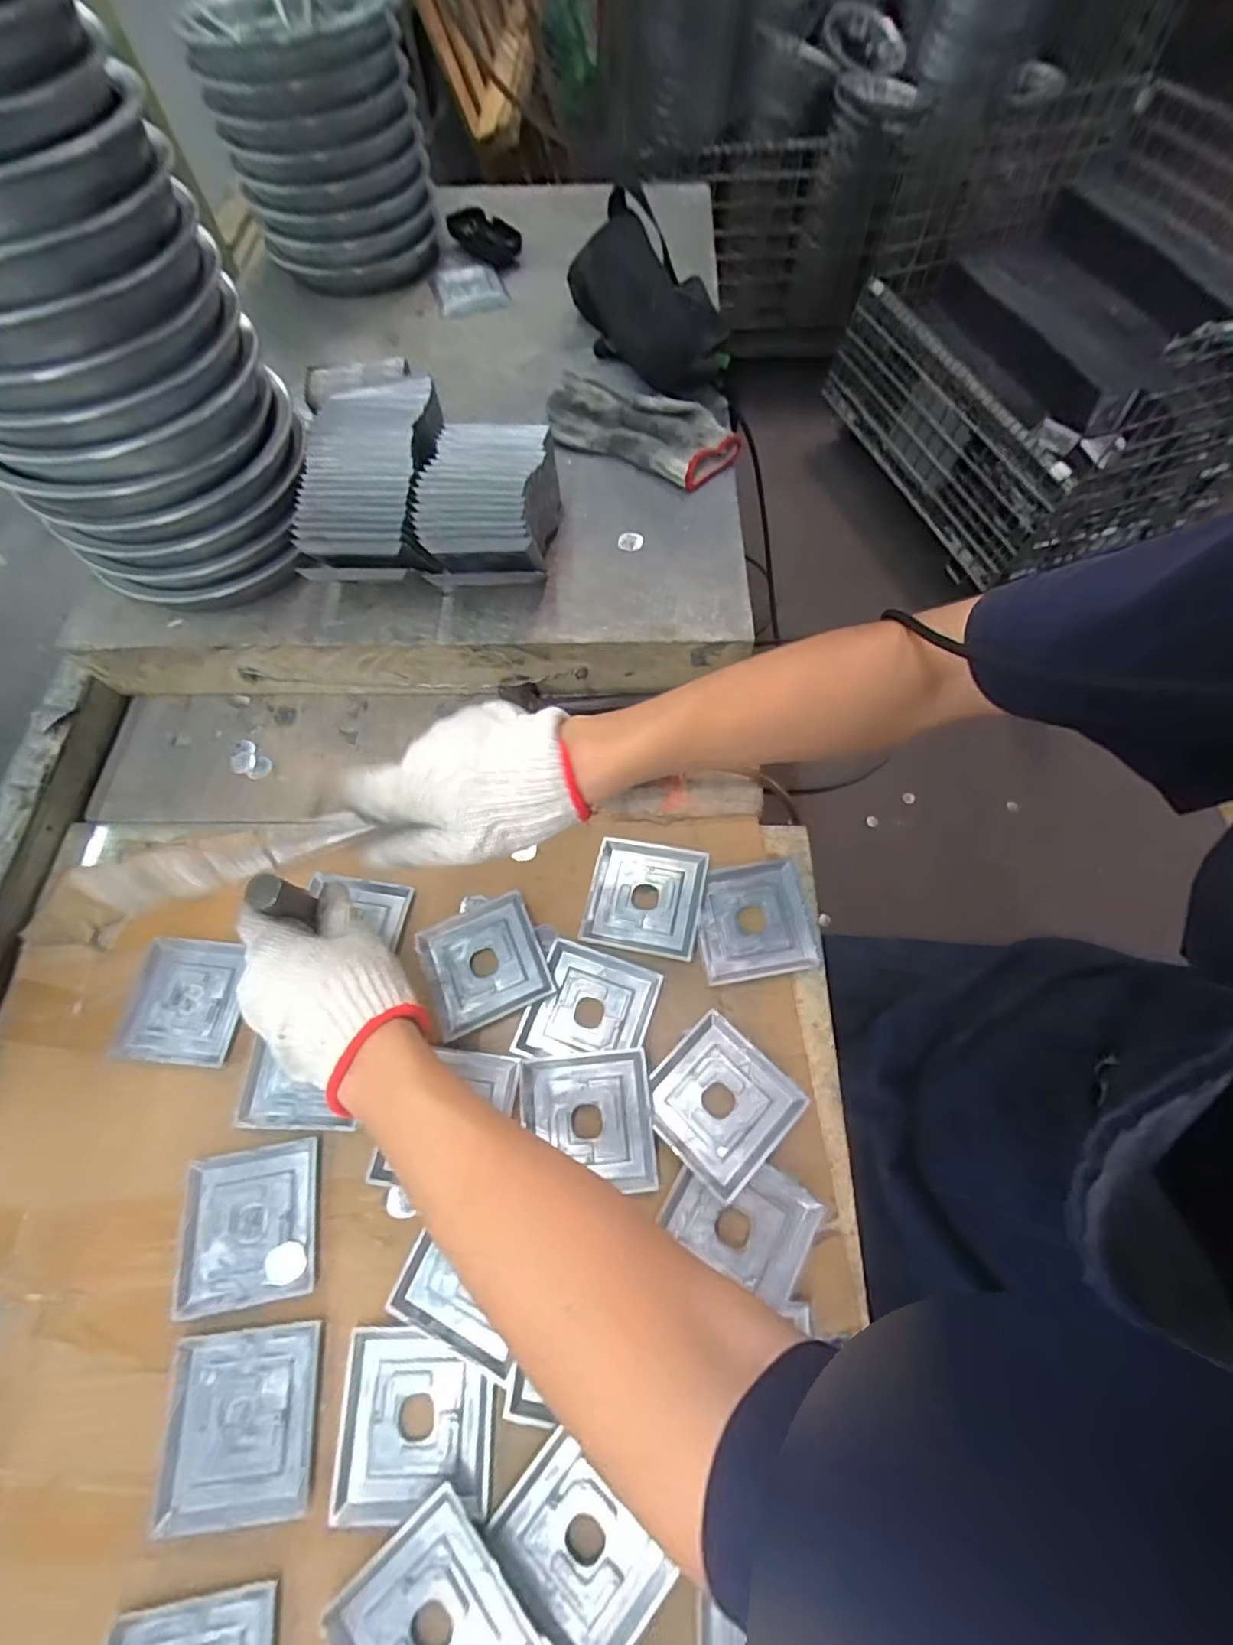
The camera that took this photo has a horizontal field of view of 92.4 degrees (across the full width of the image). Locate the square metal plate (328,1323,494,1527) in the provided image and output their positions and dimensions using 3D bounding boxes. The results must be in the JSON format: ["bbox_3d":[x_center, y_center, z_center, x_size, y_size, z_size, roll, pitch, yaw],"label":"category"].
[{"bbox_3d":[-0.122,0.362,0.361,0.090,0.008,0.088,-2,68,0],"label":"square metal plate"}]

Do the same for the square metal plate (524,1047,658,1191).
[{"bbox_3d":[-0.020,0.210,0.416,0.090,0.013,0.088,-5,68,-1],"label":"square metal plate"}]

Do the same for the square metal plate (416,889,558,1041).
[{"bbox_3d":[-0.104,0.109,0.463,0.090,0.005,0.089,-22,69,-8],"label":"square metal plate"}]

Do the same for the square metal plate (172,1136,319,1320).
[{"bbox_3d":[-0.250,0.273,0.402,0.089,0.004,0.089,-10,68,-3],"label":"square metal plate"}]

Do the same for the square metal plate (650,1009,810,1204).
[{"bbox_3d":[0.074,0.199,0.423,0.090,0.010,0.090,-42,73,-15],"label":"square metal plate"}]

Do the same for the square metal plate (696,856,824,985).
[{"bbox_3d":[0.111,0.078,0.475,0.091,0.008,0.089,-8,68,-2],"label":"square metal plate"}]

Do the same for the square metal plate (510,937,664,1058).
[{"bbox_3d":[-0.020,0.144,0.454,0.091,0.009,0.087,17,69,8],"label":"square metal plate"}]

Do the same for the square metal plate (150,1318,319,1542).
[{"bbox_3d":[-0.228,0.364,0.359,0.088,0.006,0.088,-6,68,-2],"label":"square metal plate"}]

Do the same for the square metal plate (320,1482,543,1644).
[{"bbox_3d":[-0.102,0.441,0.320,0.090,0.011,0.089,-40,72,-14],"label":"square metal plate"}]

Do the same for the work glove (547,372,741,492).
[{"bbox_3d":[0.021,-0.405,0.598,0.207,0.025,0.097,24,69,11],"label":"work glove"}]

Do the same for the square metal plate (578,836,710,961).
[{"bbox_3d":[0.023,0.059,0.479,0.090,0.013,0.089,12,68,6],"label":"square metal plate"}]

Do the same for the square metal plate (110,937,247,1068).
[{"bbox_3d":[-0.337,0.139,0.463,0.089,0.004,0.091,5,68,3],"label":"square metal plate"}]

